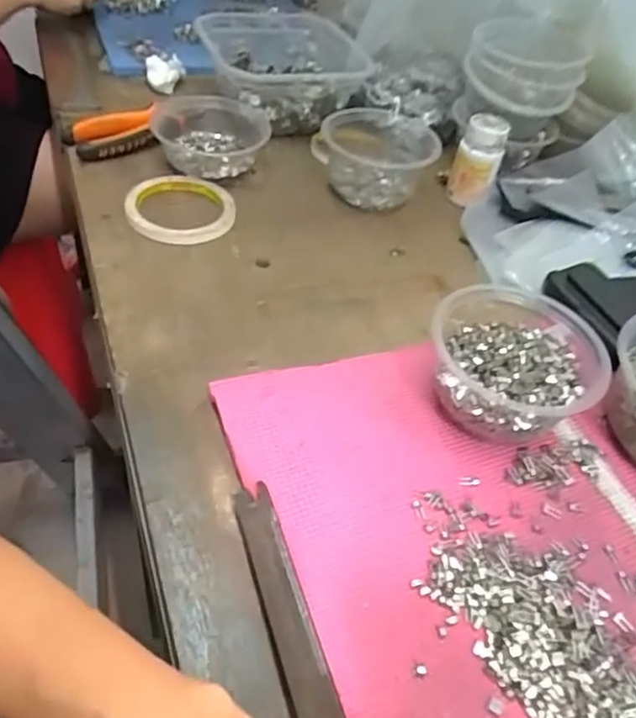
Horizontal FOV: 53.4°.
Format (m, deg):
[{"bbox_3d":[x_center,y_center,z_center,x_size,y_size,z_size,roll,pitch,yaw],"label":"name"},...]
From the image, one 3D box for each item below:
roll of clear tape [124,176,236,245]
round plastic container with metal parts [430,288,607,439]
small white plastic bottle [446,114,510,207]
[{"bbox_3d":[-0.126,-0.139,0.586,0.095,0.018,0.094,2,46,-9],"label":"roll of clear tape"},{"bbox_3d":[0.131,0.009,0.436,0.099,0.065,0.113,-20,53,-27],"label":"round plastic container with metal parts"},{"bbox_3d":[0.162,-0.203,0.643,0.045,0.073,0.051,19,46,8],"label":"small white plastic bottle"}]

